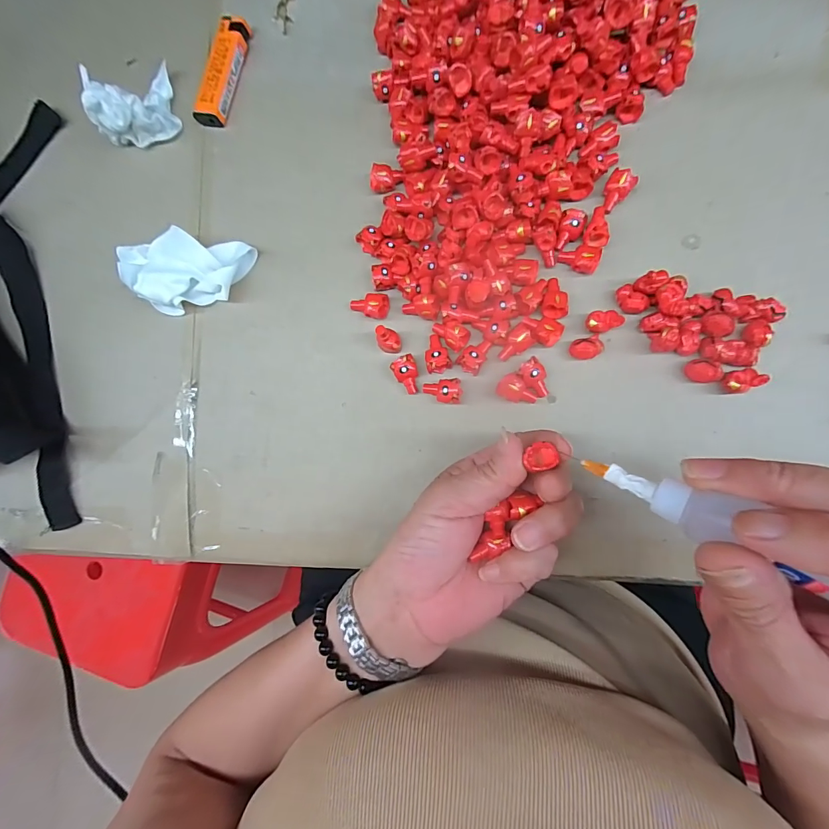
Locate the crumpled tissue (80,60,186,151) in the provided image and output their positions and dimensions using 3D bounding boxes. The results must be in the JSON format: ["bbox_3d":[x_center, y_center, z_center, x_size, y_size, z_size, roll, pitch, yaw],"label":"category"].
[{"bbox_3d":[-0.216,-0.240,0.303,0.054,0.040,0.053,-14,84,7],"label":"crumpled tissue"}]

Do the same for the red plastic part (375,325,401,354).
[{"bbox_3d":[-0.017,-0.050,0.267,0.013,0.024,0.014,-1,86,8],"label":"red plastic part"}]

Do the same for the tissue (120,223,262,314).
[{"bbox_3d":[-0.163,-0.103,0.287,0.091,0.031,0.049,-9,85,7],"label":"tissue"}]

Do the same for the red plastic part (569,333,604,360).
[{"bbox_3d":[0.111,-0.042,0.258,0.020,0.013,0.014,-18,84,6],"label":"red plastic part"}]

